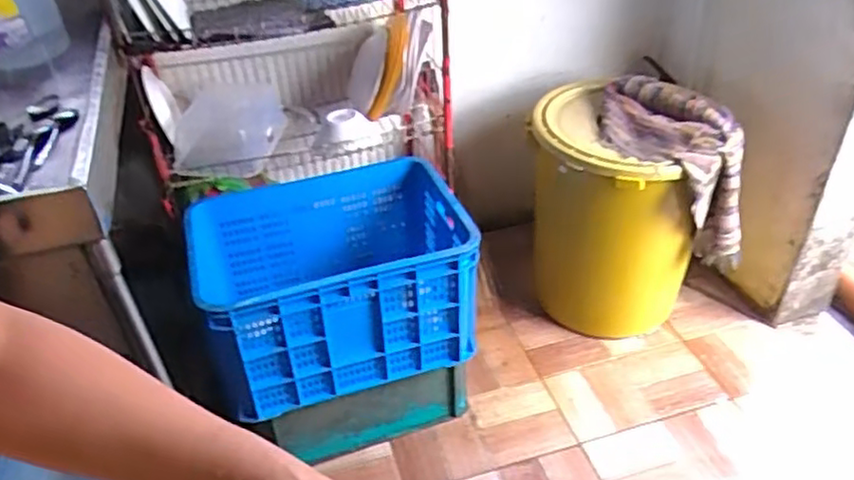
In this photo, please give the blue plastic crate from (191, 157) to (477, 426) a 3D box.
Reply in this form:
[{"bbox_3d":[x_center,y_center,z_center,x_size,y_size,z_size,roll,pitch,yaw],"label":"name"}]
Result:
[{"bbox_3d":[-0.190,0.073,1.399,0.529,0.279,0.398,-14,38,-14],"label":"blue plastic crate"}]

